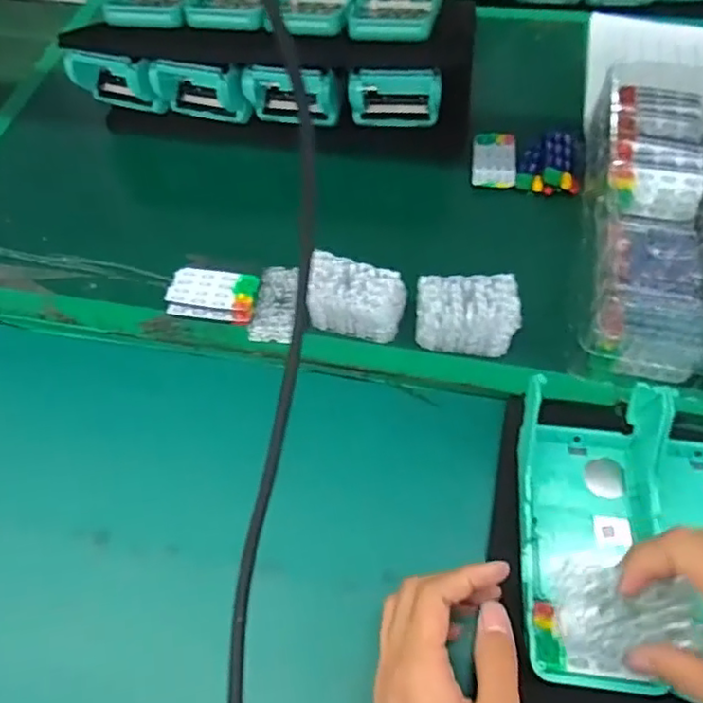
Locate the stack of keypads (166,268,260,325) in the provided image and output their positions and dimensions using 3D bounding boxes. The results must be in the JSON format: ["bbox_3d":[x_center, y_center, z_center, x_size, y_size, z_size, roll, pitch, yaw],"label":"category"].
[{"bbox_3d":[-0.108,-0.043,0.486,0.068,0.014,0.039,6,56,7],"label":"stack of keypads"}]

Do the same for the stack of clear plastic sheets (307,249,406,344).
[{"bbox_3d":[0.003,-0.038,0.457,0.072,0.043,0.043,13,57,11],"label":"stack of clear plastic sheets"}]

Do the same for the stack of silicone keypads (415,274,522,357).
[{"bbox_3d":[0.082,-0.026,0.448,0.068,0.041,0.040,-1,56,2],"label":"stack of silicone keypads"}]

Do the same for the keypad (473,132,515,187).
[{"bbox_3d":[0.129,-0.174,0.566,0.037,0.011,0.062,5,56,6],"label":"keypad"}]

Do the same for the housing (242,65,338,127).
[{"bbox_3d":[-0.051,-0.232,0.571,0.085,0.062,0.042,7,56,7],"label":"housing"}]

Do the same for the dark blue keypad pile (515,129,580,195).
[{"bbox_3d":[0.172,-0.167,0.550,0.049,0.018,0.061,1,56,3],"label":"dark blue keypad pile"}]

